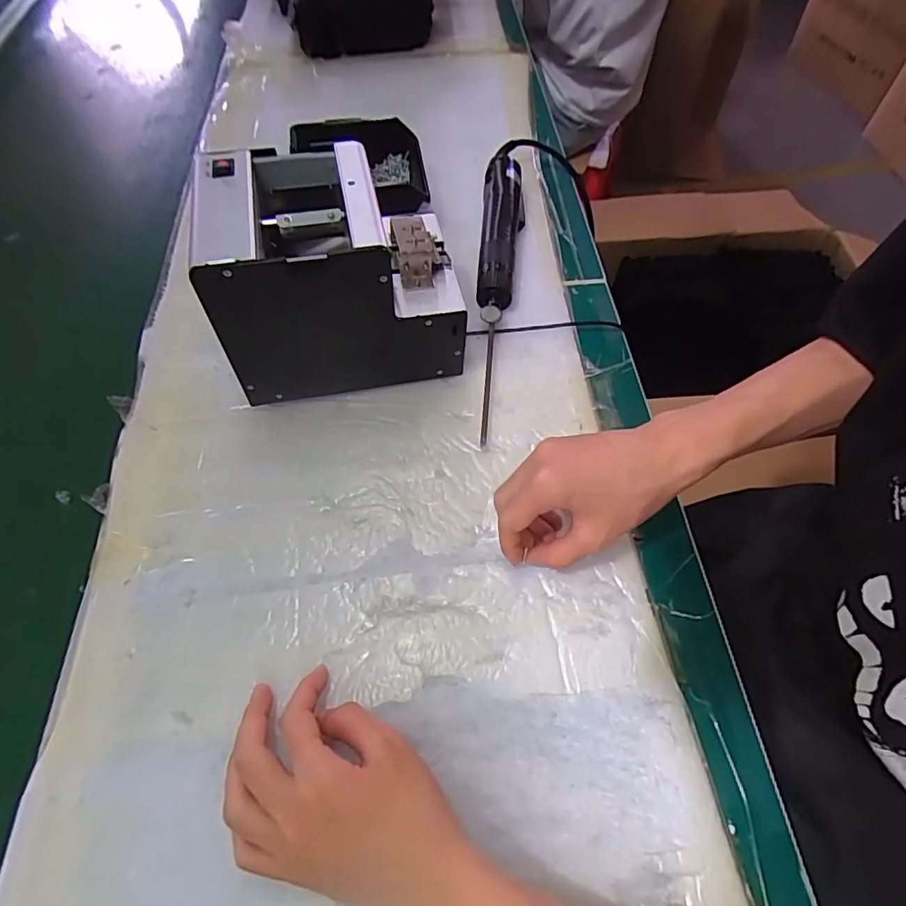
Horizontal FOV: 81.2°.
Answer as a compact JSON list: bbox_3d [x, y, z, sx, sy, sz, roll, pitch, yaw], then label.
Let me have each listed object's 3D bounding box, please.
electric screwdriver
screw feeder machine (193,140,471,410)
[{"bbox_3d":[0.045,-0.172,0.503,0.042,0.046,0.363,4,58,2],"label":"electric screwdriver"},{"bbox_3d":[-0.089,-0.138,0.421,0.173,0.149,0.121,-10,59,-6],"label":"screw feeder machine"}]

